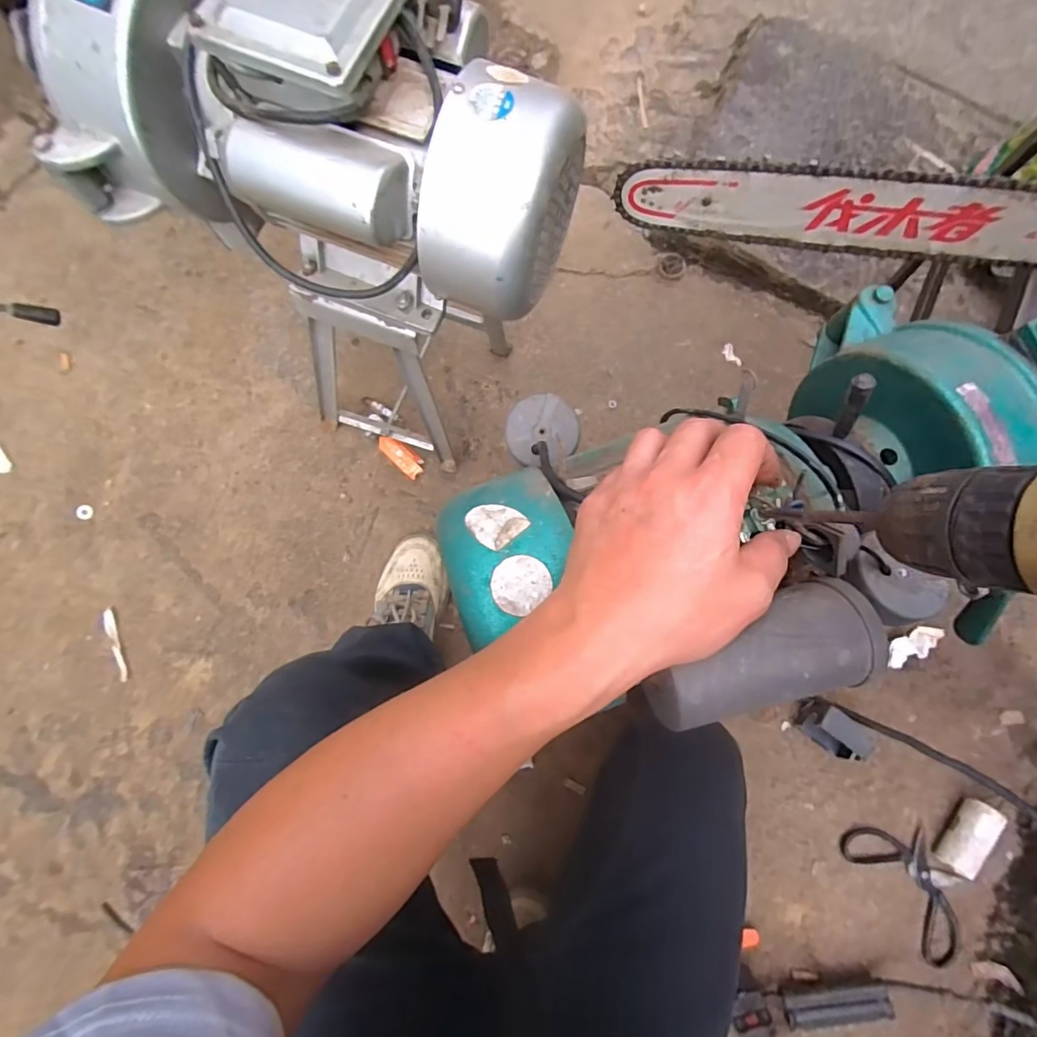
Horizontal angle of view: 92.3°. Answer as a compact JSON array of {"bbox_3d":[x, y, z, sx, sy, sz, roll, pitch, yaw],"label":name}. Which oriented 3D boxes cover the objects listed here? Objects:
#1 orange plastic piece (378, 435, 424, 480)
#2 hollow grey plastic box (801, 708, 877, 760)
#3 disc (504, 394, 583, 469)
[{"bbox_3d":[-0.191,-0.102,0.811,0.082,0.024,0.037,41,81,-2],"label":"orange plastic piece"},{"bbox_3d":[0.452,0.304,0.707,0.089,0.054,0.046,39,81,-2],"label":"hollow grey plastic box"},{"bbox_3d":[0.018,-0.063,0.361,0.052,0.011,0.049,1,84,-7],"label":"disc"}]

